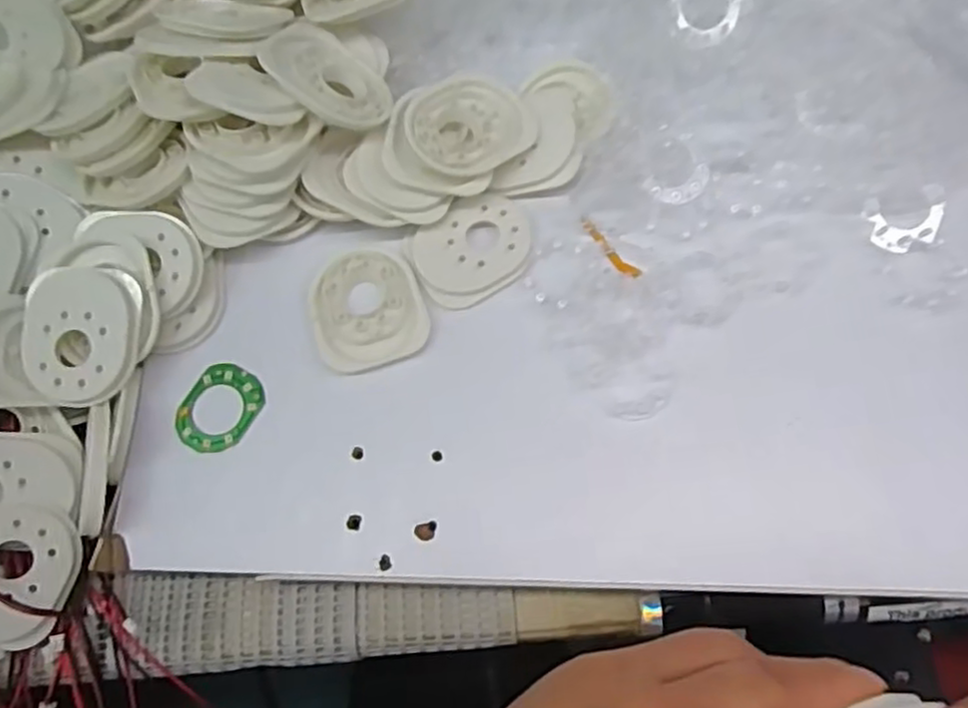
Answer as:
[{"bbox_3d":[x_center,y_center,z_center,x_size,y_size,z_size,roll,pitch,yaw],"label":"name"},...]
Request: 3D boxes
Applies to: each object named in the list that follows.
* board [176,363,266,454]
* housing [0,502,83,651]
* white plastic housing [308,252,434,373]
[{"bbox_3d":[-0.113,0.023,0.303,0.030,0.004,0.039,22,73,9],"label":"board"},{"bbox_3d":[-0.194,0.090,0.287,0.050,0.011,0.058,18,80,-15],"label":"housing"},{"bbox_3d":[-0.052,-0.021,0.313,0.048,0.004,0.055,-15,72,-3],"label":"white plastic housing"}]

